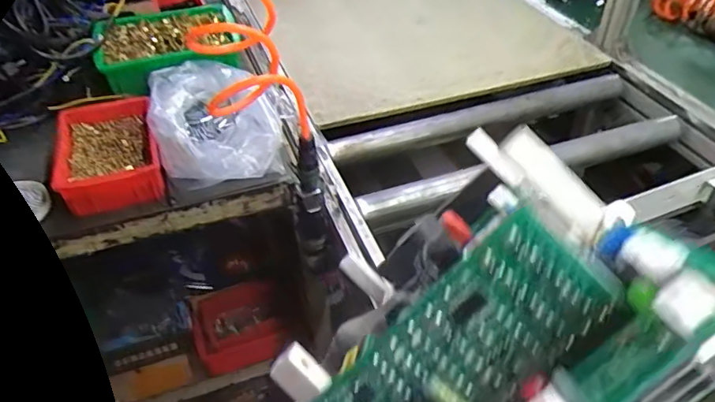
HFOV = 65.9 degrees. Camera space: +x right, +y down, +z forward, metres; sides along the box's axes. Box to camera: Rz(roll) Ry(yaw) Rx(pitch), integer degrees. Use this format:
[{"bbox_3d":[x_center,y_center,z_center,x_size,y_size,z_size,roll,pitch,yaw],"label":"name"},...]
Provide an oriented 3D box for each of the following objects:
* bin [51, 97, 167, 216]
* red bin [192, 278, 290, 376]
[{"bbox_3d":[-0.355,-0.066,0.782,0.135,0.055,0.188,-15,45,-14],"label":"bin"},{"bbox_3d":[-0.222,0.235,1.035,0.167,0.065,0.136,-15,45,-14],"label":"red bin"}]

